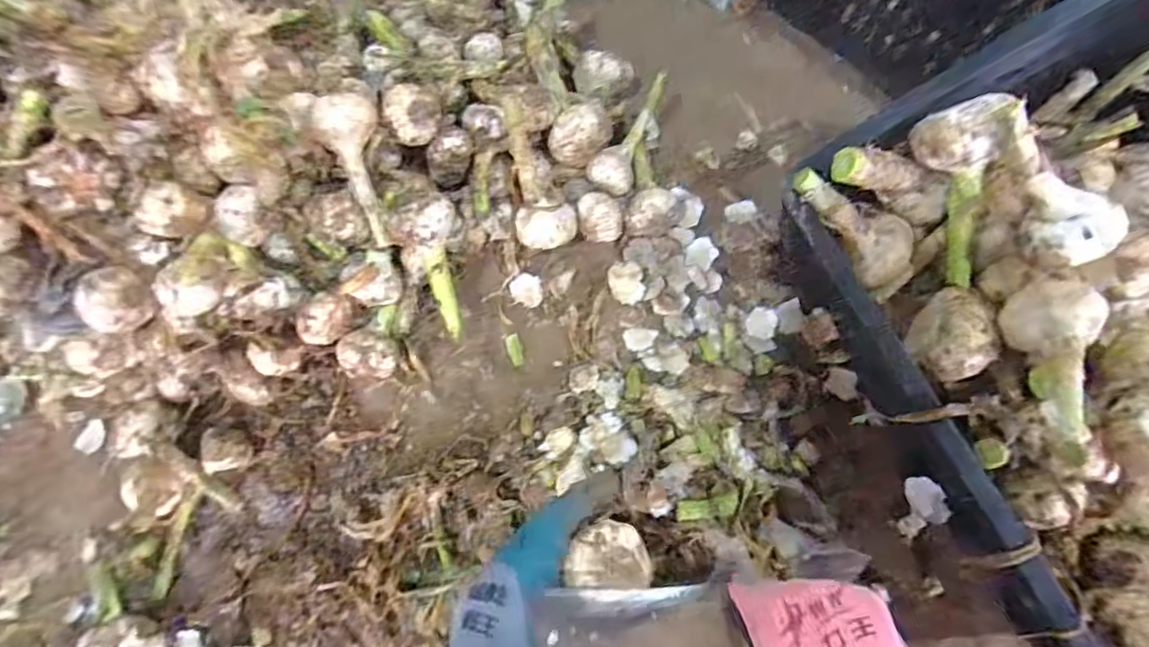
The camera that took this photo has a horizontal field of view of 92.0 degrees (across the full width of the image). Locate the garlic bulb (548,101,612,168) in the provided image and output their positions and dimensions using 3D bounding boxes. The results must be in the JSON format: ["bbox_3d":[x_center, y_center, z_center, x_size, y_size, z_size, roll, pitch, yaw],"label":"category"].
[{"bbox_3d":[0.005,-0.195,0.566,0.051,0.046,0.063,28,78,6],"label":"garlic bulb"}]

